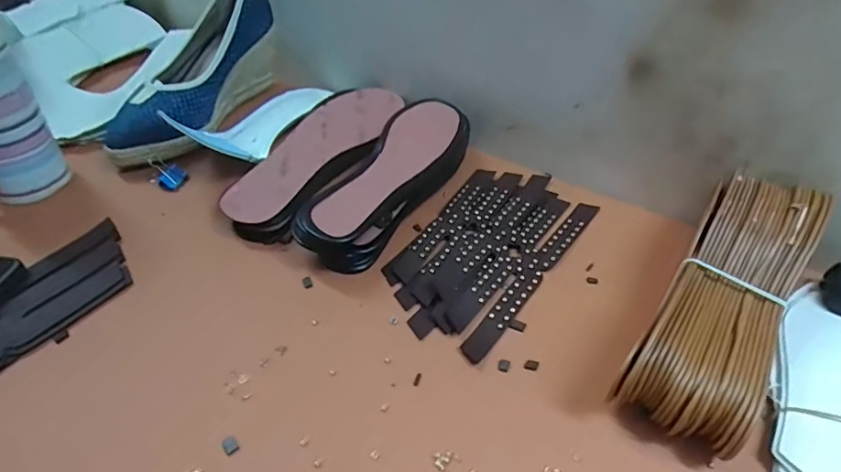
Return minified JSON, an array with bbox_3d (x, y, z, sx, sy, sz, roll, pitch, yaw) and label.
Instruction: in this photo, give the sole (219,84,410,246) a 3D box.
[{"bbox_3d":[-0.097,-0.091,0.509,0.085,0.027,0.236,19,46,13],"label":"sole"}]

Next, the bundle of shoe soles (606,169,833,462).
[{"bbox_3d":[0.228,0.045,0.386,0.080,0.080,0.230,30,49,23],"label":"bundle of shoe soles"}]

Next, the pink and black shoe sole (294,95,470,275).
[{"bbox_3d":[-0.029,-0.054,0.486,0.071,0.055,0.226,27,48,21],"label":"pink and black shoe sole"}]

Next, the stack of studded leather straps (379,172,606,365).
[{"bbox_3d":[0.063,0.006,0.466,0.113,0.021,0.220,30,49,23],"label":"stack of studded leather straps"}]

